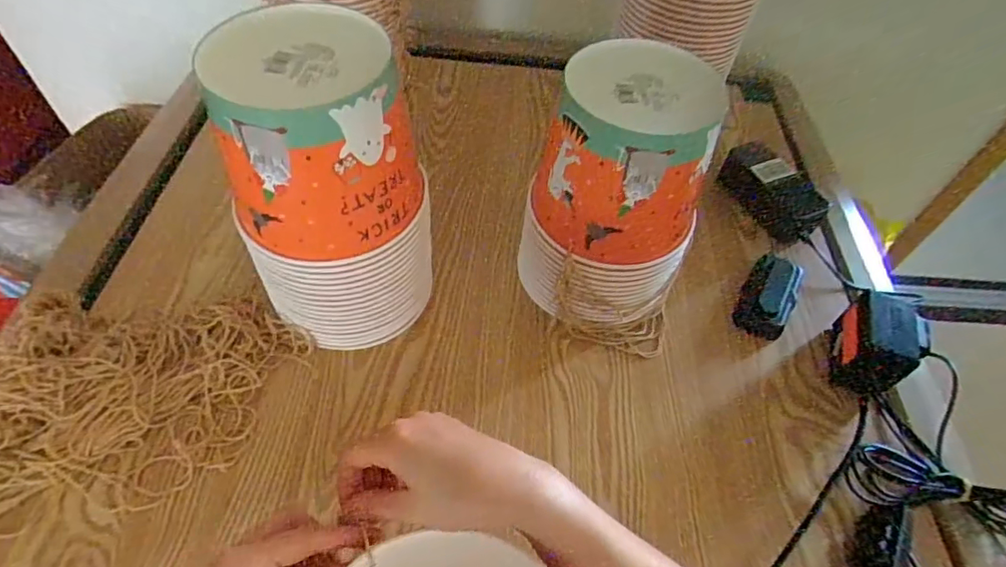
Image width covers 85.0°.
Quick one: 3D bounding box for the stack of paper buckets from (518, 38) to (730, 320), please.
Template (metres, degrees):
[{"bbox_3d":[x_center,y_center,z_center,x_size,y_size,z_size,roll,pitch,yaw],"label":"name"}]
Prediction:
[{"bbox_3d":[0.101,-0.070,0.511,0.132,0.244,0.134,-21,58,-19],"label":"stack of paper buckets"}]

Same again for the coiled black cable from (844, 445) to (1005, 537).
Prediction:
[{"bbox_3d":[0.403,0.182,0.488,0.188,0.029,0.061,11,53,3],"label":"coiled black cable"}]

